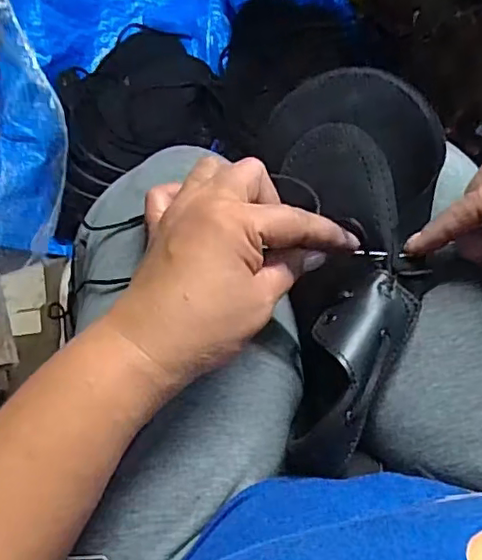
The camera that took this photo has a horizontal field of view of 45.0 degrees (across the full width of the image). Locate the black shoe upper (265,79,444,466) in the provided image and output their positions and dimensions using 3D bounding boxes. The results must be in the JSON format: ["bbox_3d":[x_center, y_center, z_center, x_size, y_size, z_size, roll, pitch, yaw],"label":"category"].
[{"bbox_3d":[0.056,-0.015,0.316,0.091,0.042,0.227,4,70,1],"label":"black shoe upper"}]

